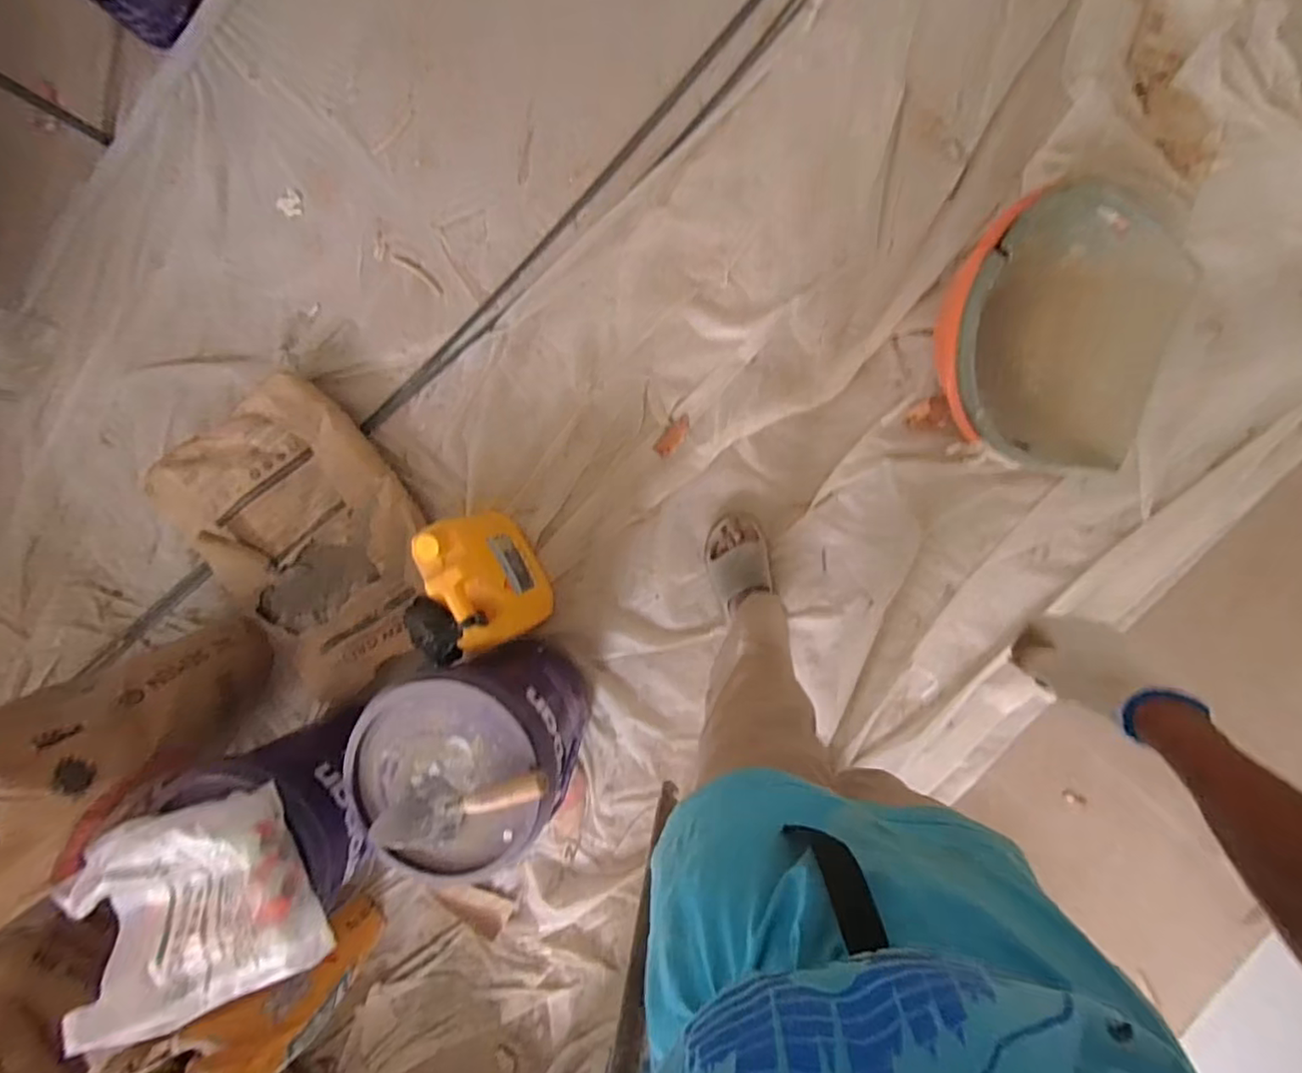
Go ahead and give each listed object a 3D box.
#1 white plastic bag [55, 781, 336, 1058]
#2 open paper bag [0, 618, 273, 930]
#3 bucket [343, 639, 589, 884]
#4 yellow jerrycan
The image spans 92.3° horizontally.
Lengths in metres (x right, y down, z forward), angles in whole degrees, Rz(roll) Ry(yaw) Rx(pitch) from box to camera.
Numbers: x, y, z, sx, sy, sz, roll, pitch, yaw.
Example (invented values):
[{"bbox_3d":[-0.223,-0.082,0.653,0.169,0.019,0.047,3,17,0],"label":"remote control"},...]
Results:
[{"bbox_3d":[-0.661,0.528,0.883,0.312,0.114,0.273,-18,91,7],"label":"white plastic bag"},{"bbox_3d":[-0.900,0.349,1.021,0.196,0.540,0.293,19,95,6],"label":"open paper bag"},{"bbox_3d":[-0.273,0.337,1.044,0.285,0.342,0.279,0,93,7],"label":"bucket"},{"bbox_3d":[-0.282,0.066,1.115,0.104,0.272,0.233,-30,89,7],"label":"yellow jerrycan"}]

